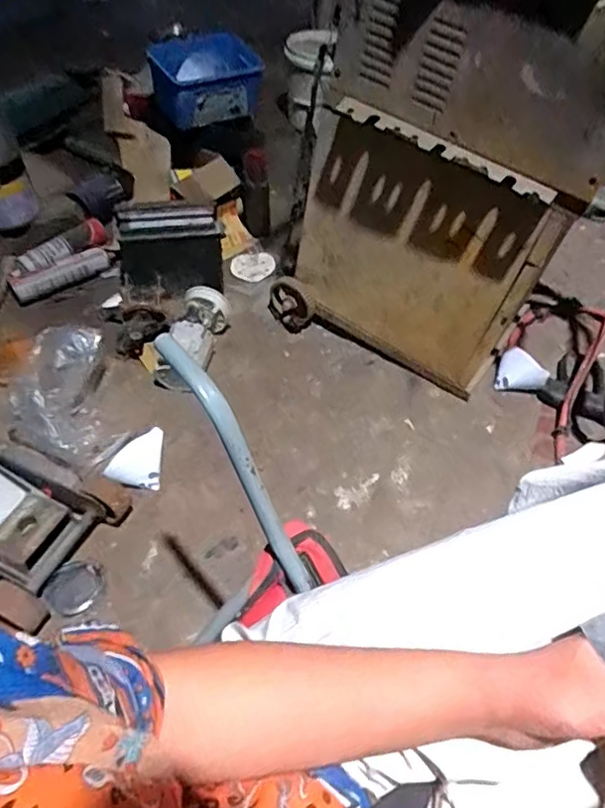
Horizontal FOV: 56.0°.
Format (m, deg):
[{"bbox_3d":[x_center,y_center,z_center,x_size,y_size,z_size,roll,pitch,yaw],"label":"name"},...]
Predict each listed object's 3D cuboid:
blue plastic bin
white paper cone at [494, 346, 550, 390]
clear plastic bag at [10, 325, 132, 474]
[{"bbox_3d":[-0.244,-0.832,1.477,0.272,0.187,0.193,-6,50,-7],"label":"blue plastic bin"},{"bbox_3d":[0.478,-0.071,1.249,0.102,0.071,0.078,7,49,3],"label":"white paper cone"},{"bbox_3d":[-0.458,-0.011,1.102,0.218,0.161,0.259,-26,55,-23],"label":"clear plastic bag"}]

